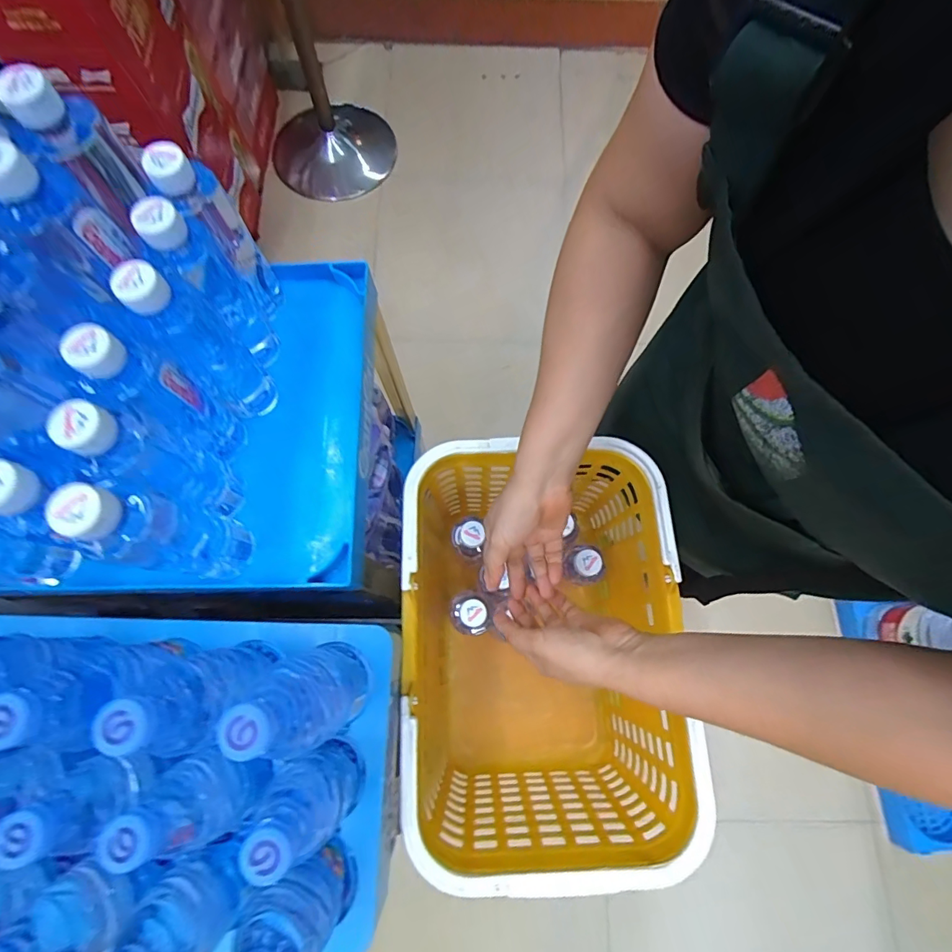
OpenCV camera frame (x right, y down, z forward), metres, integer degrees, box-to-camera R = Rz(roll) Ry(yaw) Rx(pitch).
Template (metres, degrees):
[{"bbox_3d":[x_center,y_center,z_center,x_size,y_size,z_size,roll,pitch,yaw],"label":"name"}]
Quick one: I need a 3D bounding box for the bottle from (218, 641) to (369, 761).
[{"bbox_3d":[-0.139,0.168,0.364,0.080,0.167,0.061,-15,74,-6],"label":"bottle"}]

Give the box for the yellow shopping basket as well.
[{"bbox_3d":[0.068,0.205,0.612,0.289,0.264,0.432,0,73,-1],"label":"yellow shopping basket"}]

